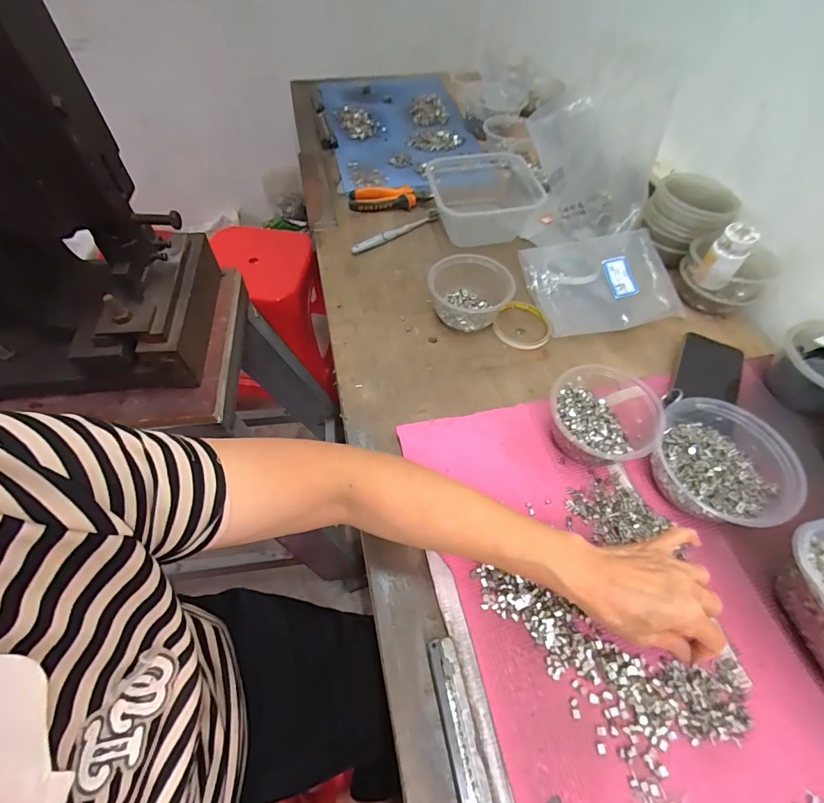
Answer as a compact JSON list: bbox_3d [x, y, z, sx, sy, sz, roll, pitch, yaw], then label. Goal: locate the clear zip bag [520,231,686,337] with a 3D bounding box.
[{"bbox_3d":[0.283,-0.180,0.616,0.212,0.028,0.163,-11,66,-6],"label":"clear zip bag"}]

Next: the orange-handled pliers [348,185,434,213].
[{"bbox_3d":[-0.037,-0.362,0.734,0.146,0.030,0.045,-4,56,-5],"label":"orange-handled pliers"}]

